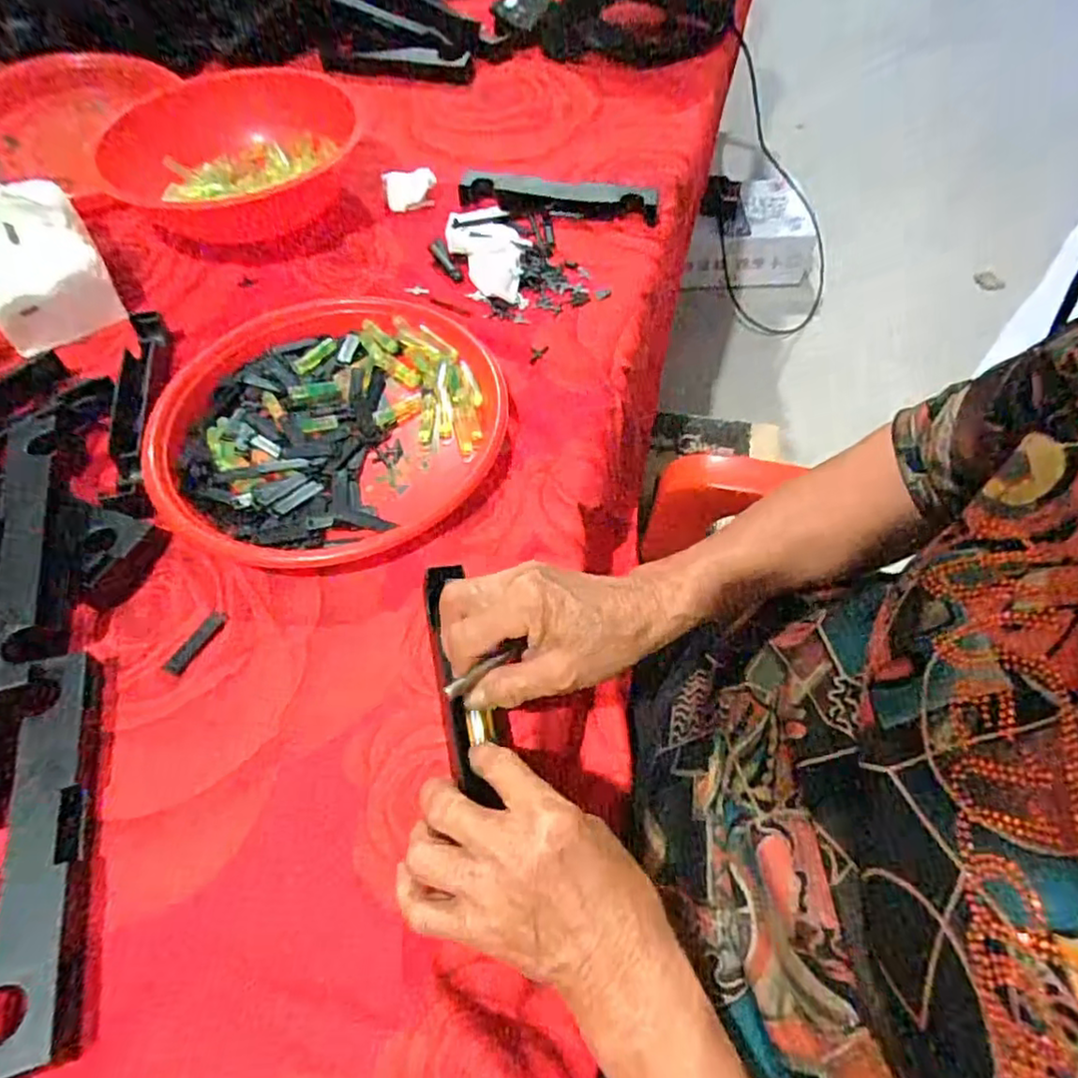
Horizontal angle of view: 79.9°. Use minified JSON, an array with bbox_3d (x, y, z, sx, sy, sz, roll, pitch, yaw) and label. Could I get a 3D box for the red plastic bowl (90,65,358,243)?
[{"bbox_3d":[-0.309,-0.396,0.652,0.207,0.068,0.196,-1,58,2],"label":"red plastic bowl"}]

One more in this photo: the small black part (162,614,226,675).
[{"bbox_3d":[-0.211,0.063,0.396,0.012,0.004,0.044,21,62,15],"label":"small black part"}]

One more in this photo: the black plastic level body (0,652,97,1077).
[{"bbox_3d":[-0.243,0.147,0.320,0.030,0.024,0.191,-15,59,-6],"label":"black plastic level body"}]

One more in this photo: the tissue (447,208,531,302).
[{"bbox_3d":[-0.045,-0.269,0.597,0.070,0.014,0.129,-14,59,-6],"label":"tissue"}]

